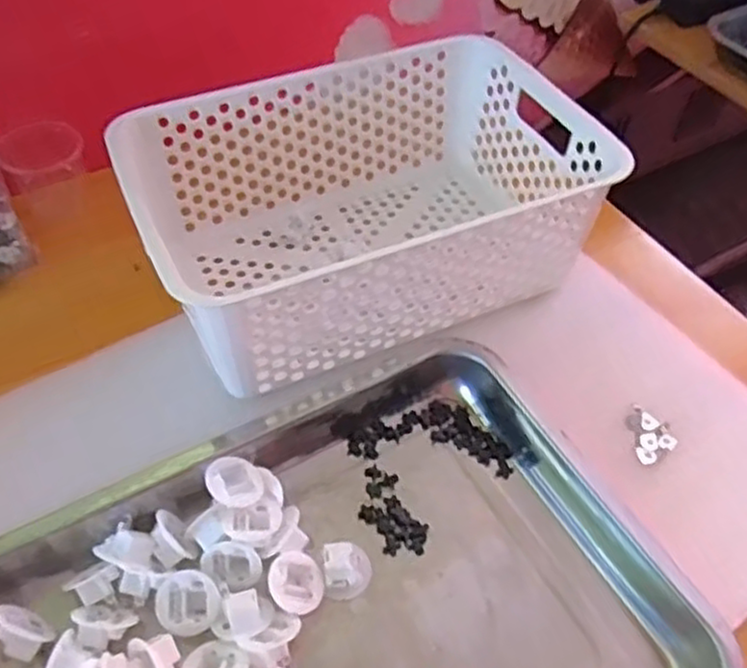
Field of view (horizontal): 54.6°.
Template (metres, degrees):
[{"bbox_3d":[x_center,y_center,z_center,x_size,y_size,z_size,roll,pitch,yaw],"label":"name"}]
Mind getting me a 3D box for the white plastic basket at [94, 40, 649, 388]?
[{"bbox_3d":[-0.010,-0.105,0.566,0.327,0.117,0.225,-18,54,-18],"label":"white plastic basket"}]

